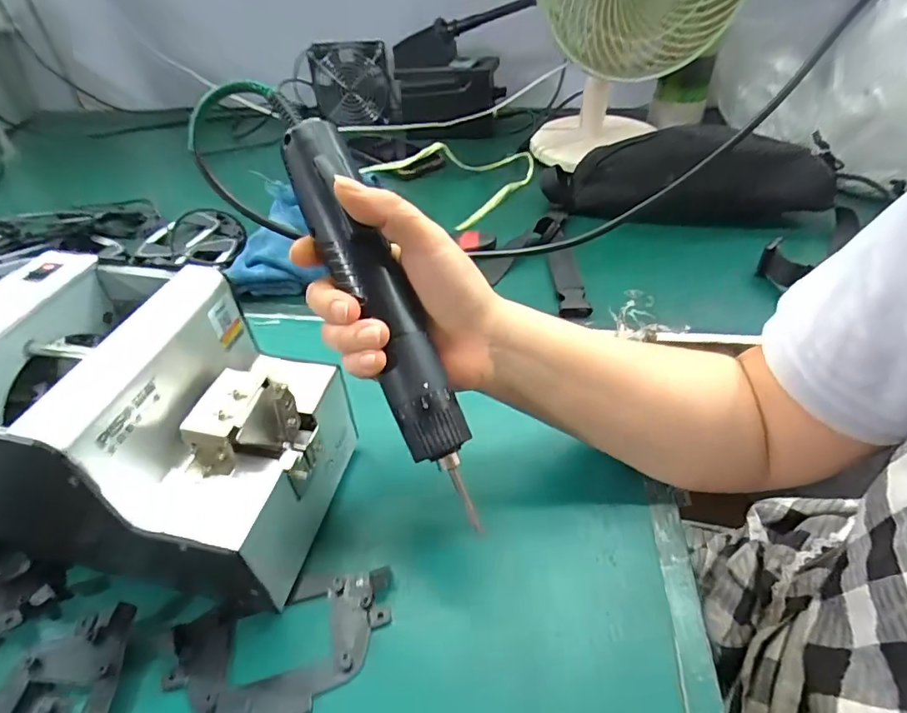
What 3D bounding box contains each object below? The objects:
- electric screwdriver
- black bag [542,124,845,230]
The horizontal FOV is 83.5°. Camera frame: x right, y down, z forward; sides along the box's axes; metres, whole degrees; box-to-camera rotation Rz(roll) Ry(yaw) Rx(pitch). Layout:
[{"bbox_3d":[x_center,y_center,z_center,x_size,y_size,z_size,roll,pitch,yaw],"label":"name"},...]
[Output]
[{"bbox_3d":[-0.035,-0.025,0.266,0.032,0.028,0.223,-22,81,-22],"label":"electric screwdriver"},{"bbox_3d":[0.263,-0.207,0.587,0.305,0.085,0.084,0,44,3],"label":"black bag"}]

